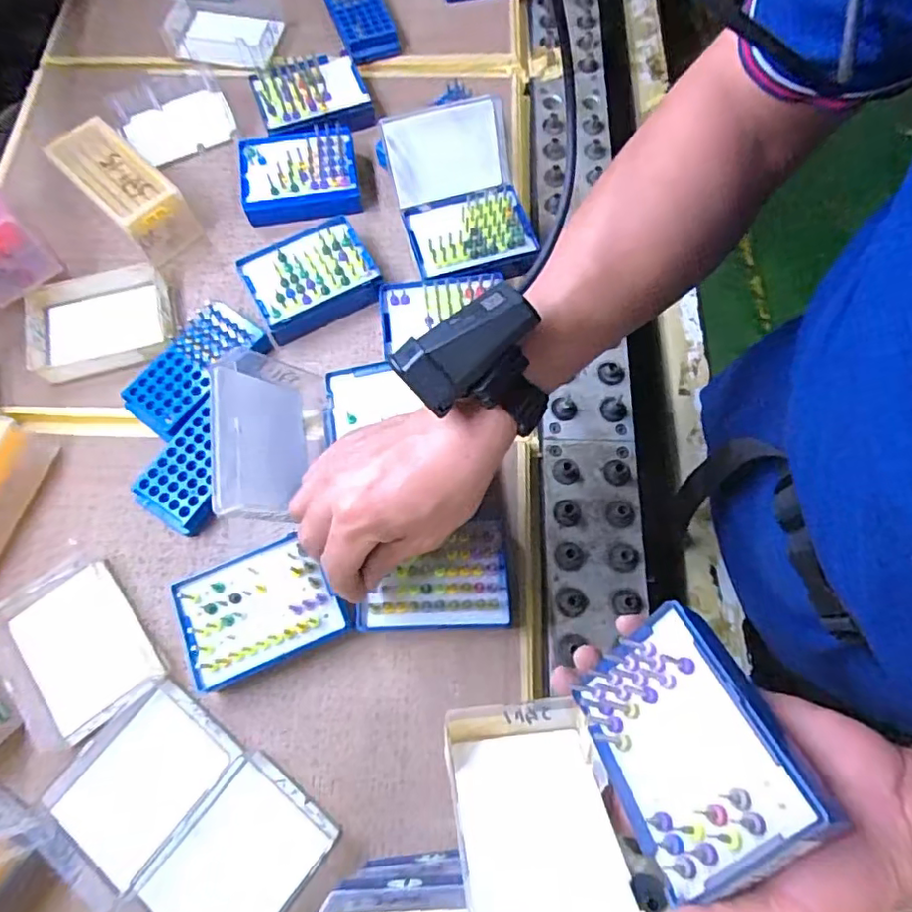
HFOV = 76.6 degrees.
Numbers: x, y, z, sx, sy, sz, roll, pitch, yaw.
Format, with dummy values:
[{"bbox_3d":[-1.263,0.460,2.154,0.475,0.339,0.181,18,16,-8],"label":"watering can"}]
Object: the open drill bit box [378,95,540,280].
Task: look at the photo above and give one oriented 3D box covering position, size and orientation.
[{"bbox_3d":[0.004,-0.226,0.508,0.109,0.075,0.147,-15,70,-5],"label":"open drill bit box"}]

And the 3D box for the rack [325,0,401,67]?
[{"bbox_3d":[-0.102,-0.471,0.620,0.057,0.030,0.122,-18,71,-7],"label":"rack"}]

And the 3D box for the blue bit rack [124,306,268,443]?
[{"bbox_3d":[-0.210,-0.071,0.470,0.058,0.033,0.118,35,74,12],"label":"blue bit rack"}]

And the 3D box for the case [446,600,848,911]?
[{"bbox_3d":[0.070,0.149,0.279,0.076,0.156,0.116,26,25,-28],"label":"case"}]

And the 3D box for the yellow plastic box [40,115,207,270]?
[{"bbox_3d":[-0.295,-0.236,0.521,0.129,0.055,0.056,42,75,14],"label":"yellow plastic box"}]

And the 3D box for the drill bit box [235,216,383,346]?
[{"bbox_3d":[-0.126,-0.153,0.502,0.103,0.028,0.086,-27,72,-9],"label":"drill bit box"}]

